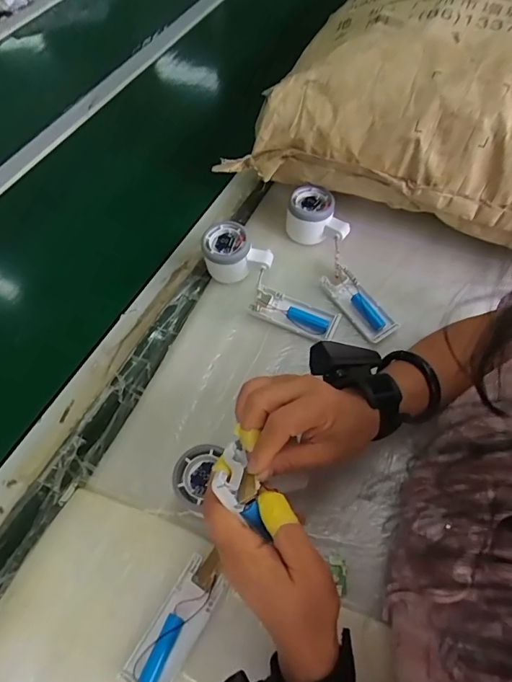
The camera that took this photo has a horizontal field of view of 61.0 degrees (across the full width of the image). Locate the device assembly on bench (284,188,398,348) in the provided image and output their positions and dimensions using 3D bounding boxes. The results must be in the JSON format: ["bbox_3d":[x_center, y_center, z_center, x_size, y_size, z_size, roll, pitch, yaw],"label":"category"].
[{"bbox_3d":[0.103,-0.102,0.531,0.063,0.049,0.210,-21,61,-12],"label":"device assembly on bench"}]

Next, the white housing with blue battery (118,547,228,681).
[{"bbox_3d":[-0.063,0.233,0.360,0.039,0.016,0.108,29,63,16],"label":"white housing with blue battery"}]

